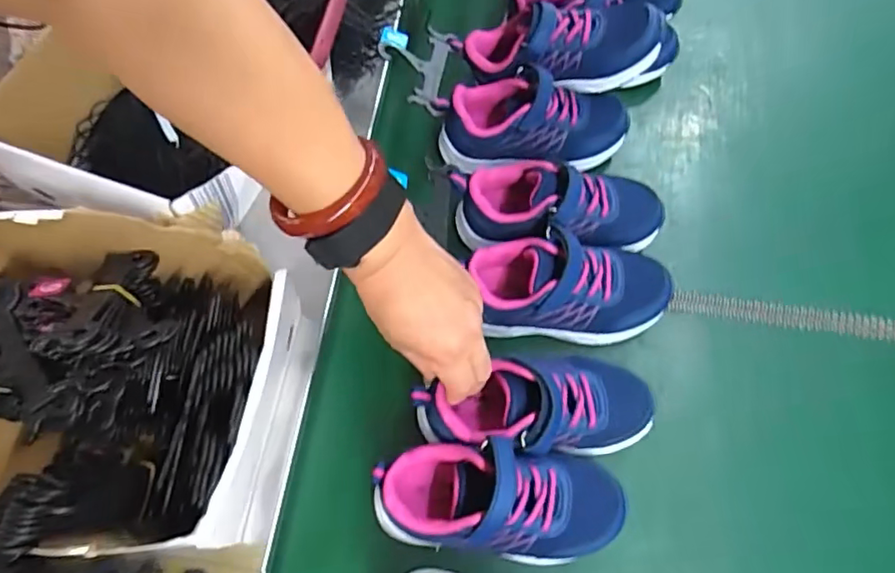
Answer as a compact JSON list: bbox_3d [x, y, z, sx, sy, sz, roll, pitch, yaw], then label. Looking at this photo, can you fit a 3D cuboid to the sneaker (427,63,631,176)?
[{"bbox_3d":[0.077,-0.143,0.516,0.166,0.079,0.060,2,68,1],"label":"sneaker"}]

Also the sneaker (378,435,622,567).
[{"bbox_3d":[0.032,0.139,0.384,0.163,0.064,0.074,7,68,3],"label":"sneaker"}]

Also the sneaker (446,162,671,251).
[{"bbox_3d":[0.092,-0.060,0.482,0.173,0.076,0.071,2,68,2],"label":"sneaker"}]

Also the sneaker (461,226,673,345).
[{"bbox_3d":[0.093,0.002,0.450,0.149,0.064,0.068,6,68,3],"label":"sneaker"}]

